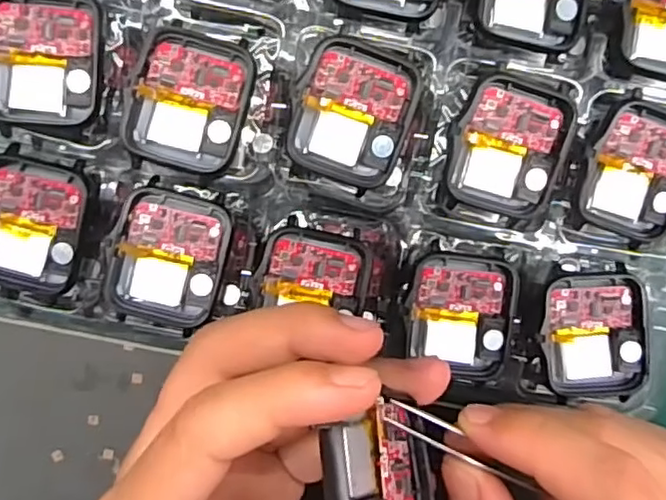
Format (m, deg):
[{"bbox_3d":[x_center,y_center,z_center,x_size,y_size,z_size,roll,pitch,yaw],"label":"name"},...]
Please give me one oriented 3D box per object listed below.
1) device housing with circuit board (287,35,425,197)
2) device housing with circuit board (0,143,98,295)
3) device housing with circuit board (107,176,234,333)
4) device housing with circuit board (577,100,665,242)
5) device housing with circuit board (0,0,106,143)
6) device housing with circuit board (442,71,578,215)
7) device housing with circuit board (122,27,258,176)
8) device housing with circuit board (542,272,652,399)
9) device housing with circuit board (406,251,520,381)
[{"bbox_3d":[0.007,-0.044,0.205,0.037,0.011,0.043,18,94,-6],"label":"device housing with circuit board"},{"bbox_3d":[-0.100,-0.009,0.208,0.038,0.008,0.045,14,95,-5],"label":"device housing with circuit board"},{"bbox_3d":[-0.055,0.003,0.210,0.035,0.006,0.045,13,95,-5],"label":"device housing with circuit board"},{"bbox_3d":[0.104,-0.027,0.214,0.037,0.014,0.041,17,95,-6],"label":"device housing with circuit board"},{"bbox_3d":[-0.092,-0.060,0.199,0.037,0.006,0.046,2,96,-4],"label":"device housing with circuit board"},{"bbox_3d":[0.058,-0.034,0.209,0.037,0.013,0.041,16,95,-6],"label":"device housing with circuit board"},{"bbox_3d":[-0.046,-0.048,0.201,0.037,0.008,0.043,15,95,-6],"label":"device housing with circuit board"},{"bbox_3d":[0.092,0.031,0.221,0.036,0.008,0.043,-4,96,-4],"label":"device housing with circuit board"},{"bbox_3d":[0.044,0.023,0.221,0.035,0.013,0.043,7,95,-5],"label":"device housing with circuit board"}]

